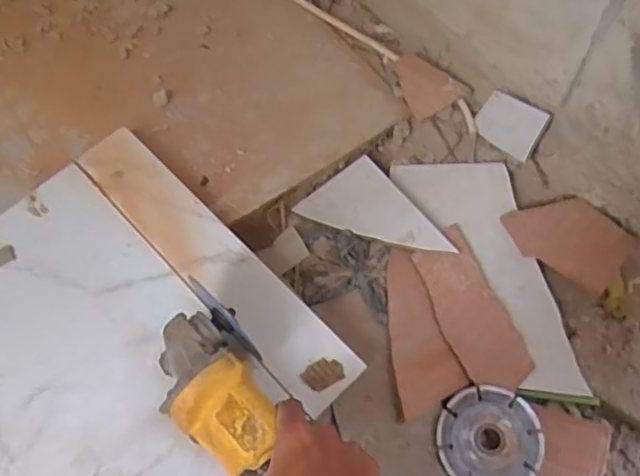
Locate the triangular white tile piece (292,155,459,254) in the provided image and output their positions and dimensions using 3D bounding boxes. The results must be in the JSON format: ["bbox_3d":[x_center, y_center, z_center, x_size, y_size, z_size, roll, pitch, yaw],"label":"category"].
[{"bbox_3d":[0.057,-0.015,0.706,0.101,0.012,0.156,-41,59,2],"label":"triangular white tile piece"}]

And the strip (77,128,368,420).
[{"bbox_3d":[-0.115,0.017,0.645,0.069,0.009,0.387,-40,68,-17],"label":"strip"}]

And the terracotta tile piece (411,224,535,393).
[{"bbox_3d":[0.152,0.074,0.638,0.064,0.007,0.174,-28,59,9],"label":"terracotta tile piece"}]

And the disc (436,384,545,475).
[{"bbox_3d":[0.160,0.190,0.584,0.095,0.006,0.095,-1,71,2],"label":"disc"}]

